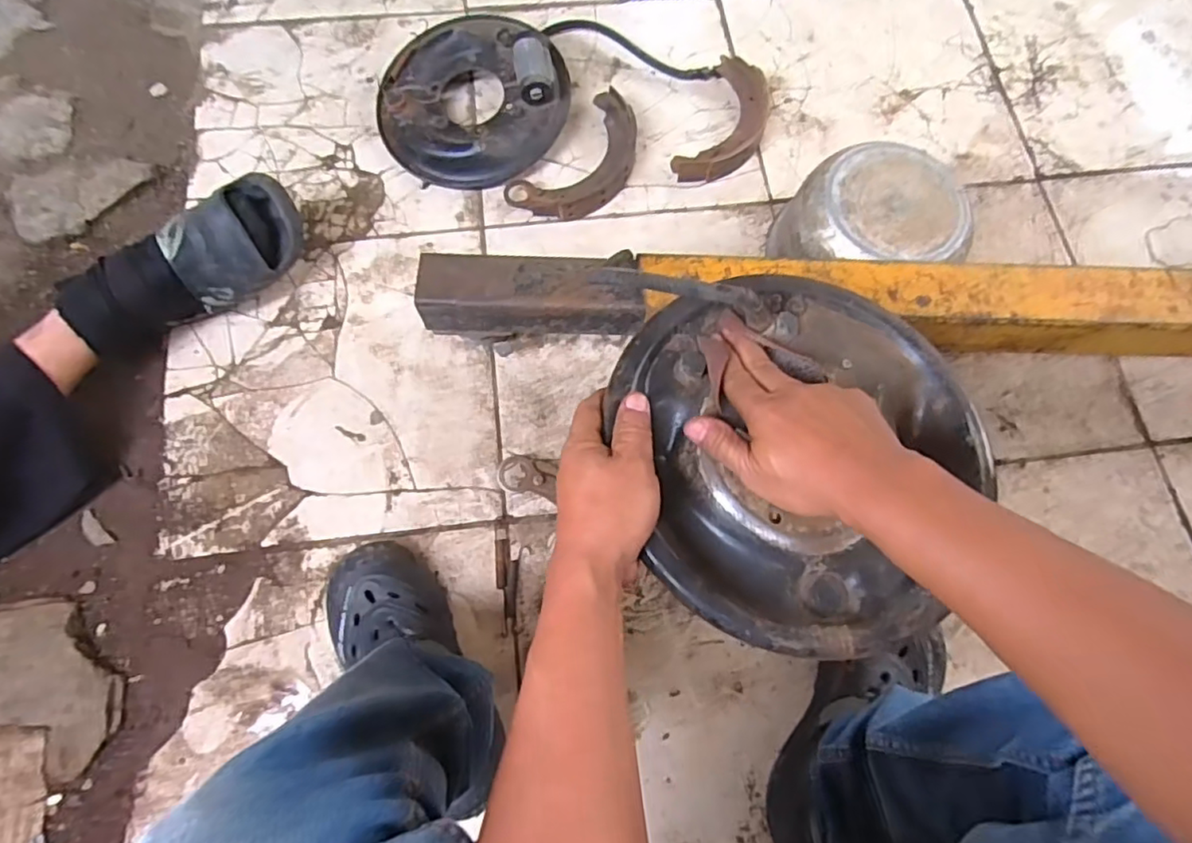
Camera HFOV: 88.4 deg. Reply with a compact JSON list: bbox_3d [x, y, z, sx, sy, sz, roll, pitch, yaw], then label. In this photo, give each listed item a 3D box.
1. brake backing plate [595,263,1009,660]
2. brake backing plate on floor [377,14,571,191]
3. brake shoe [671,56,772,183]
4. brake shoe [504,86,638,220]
[{"bbox_3d":[0.134,0.010,0.416,0.244,0.055,0.266,0,74,-1],"label":"brake backing plate"},{"bbox_3d":[-0.173,-0.461,0.858,0.262,0.089,0.248,0,74,-1],"label":"brake backing plate on floor"},{"bbox_3d":[0.192,-0.427,0.883,0.101,0.031,0.220,24,75,5],"label":"brake shoe"},{"bbox_3d":[-0.016,-0.359,0.854,0.117,0.030,0.223,41,77,9],"label":"brake shoe"}]

